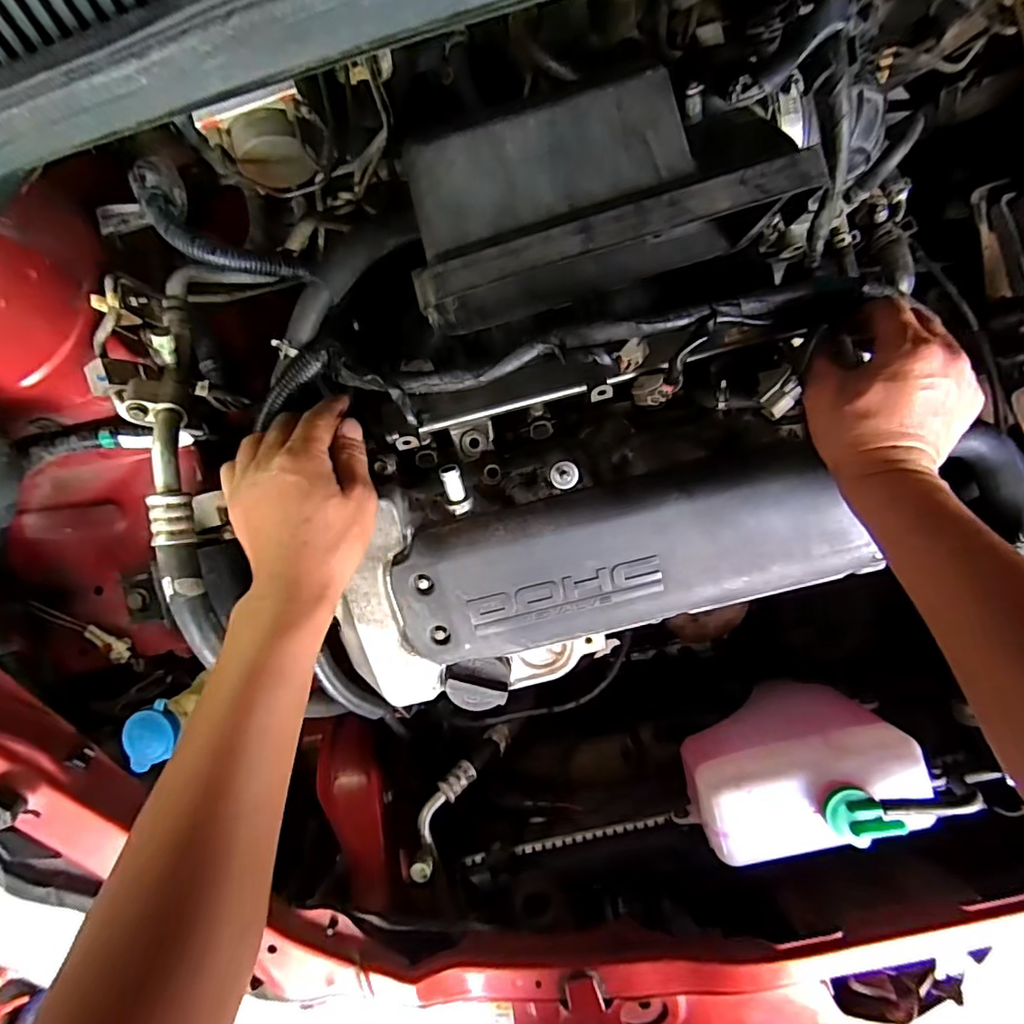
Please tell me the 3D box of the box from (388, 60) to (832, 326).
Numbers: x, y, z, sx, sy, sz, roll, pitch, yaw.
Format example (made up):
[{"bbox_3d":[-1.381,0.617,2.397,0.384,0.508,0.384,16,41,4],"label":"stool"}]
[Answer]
[{"bbox_3d":[0.050,-0.183,0.352,0.223,0.137,0.082,-15,90,4],"label":"box"}]

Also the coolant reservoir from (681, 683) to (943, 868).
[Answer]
[{"bbox_3d":[0.244,0.222,0.476,0.179,0.128,0.092,-19,90,4],"label":"coolant reservoir"}]

